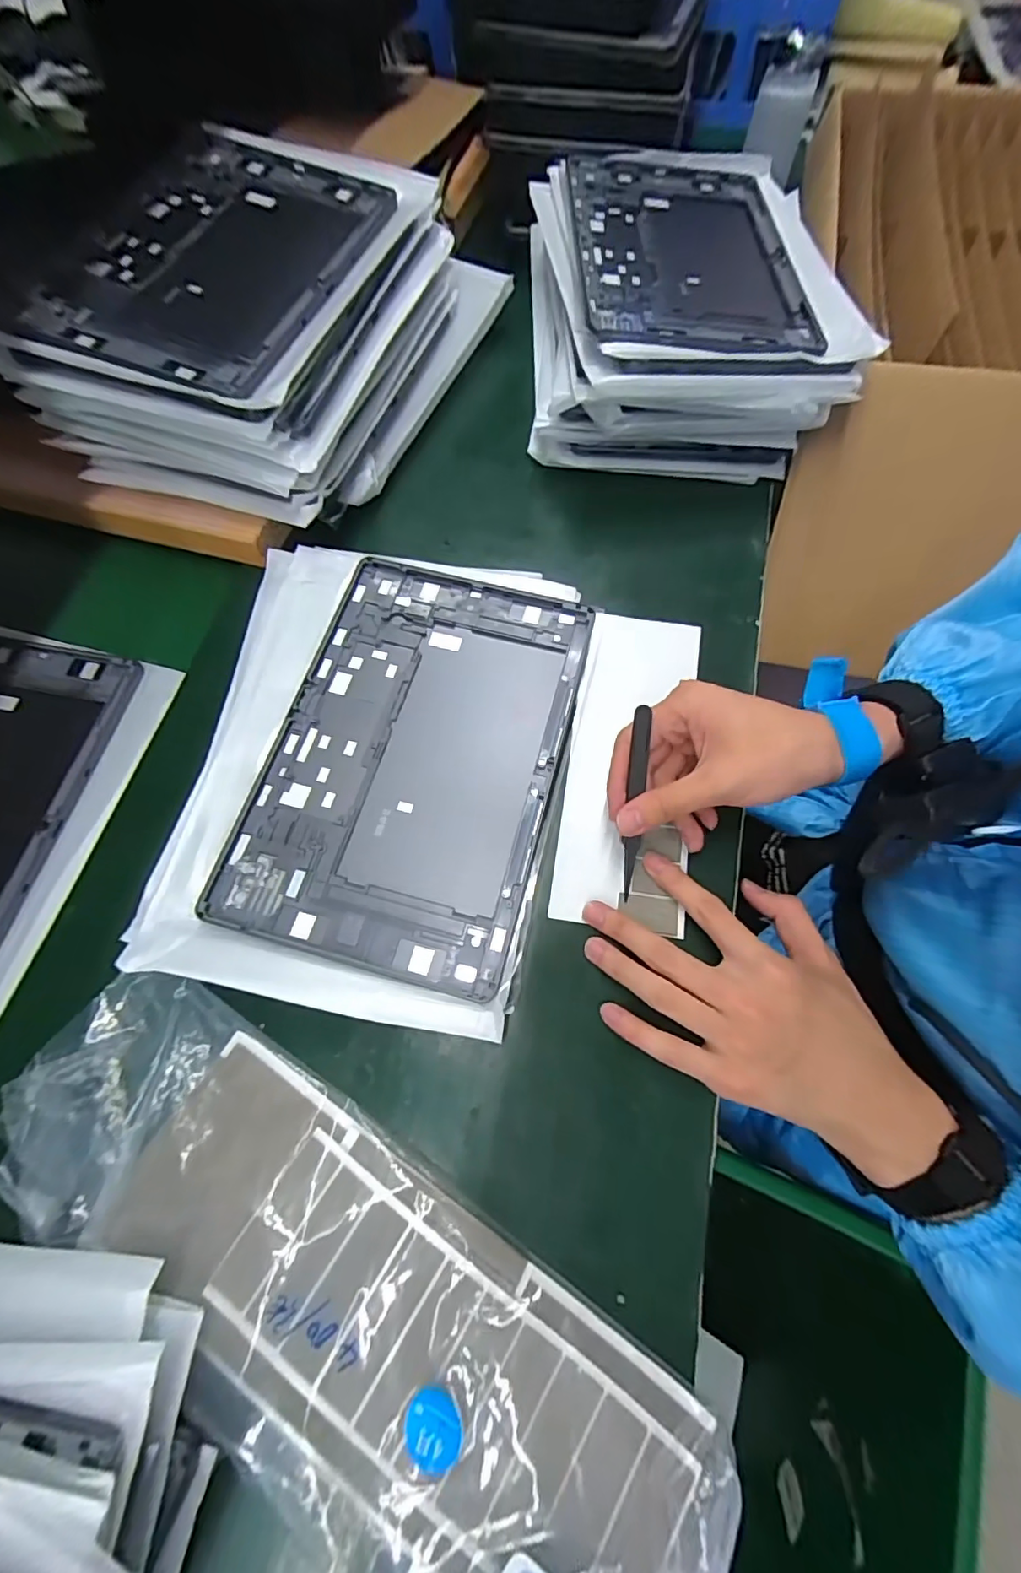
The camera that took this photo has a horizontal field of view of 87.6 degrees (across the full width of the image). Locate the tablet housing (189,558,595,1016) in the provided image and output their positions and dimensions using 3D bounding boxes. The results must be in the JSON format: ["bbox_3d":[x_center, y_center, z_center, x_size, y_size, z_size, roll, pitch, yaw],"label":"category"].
[{"bbox_3d":[-0.057,-0.023,0.324,0.167,0.007,0.253,15,70,5],"label":"tablet housing"}]

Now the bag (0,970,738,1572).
[{"bbox_3d":[-0.088,0.231,0.238,0.361,0.033,0.118,31,72,13],"label":"bag"}]

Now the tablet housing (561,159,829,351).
[{"bbox_3d":[0.136,-0.413,0.410,0.168,0.009,0.260,0,68,-4],"label":"tablet housing"}]

